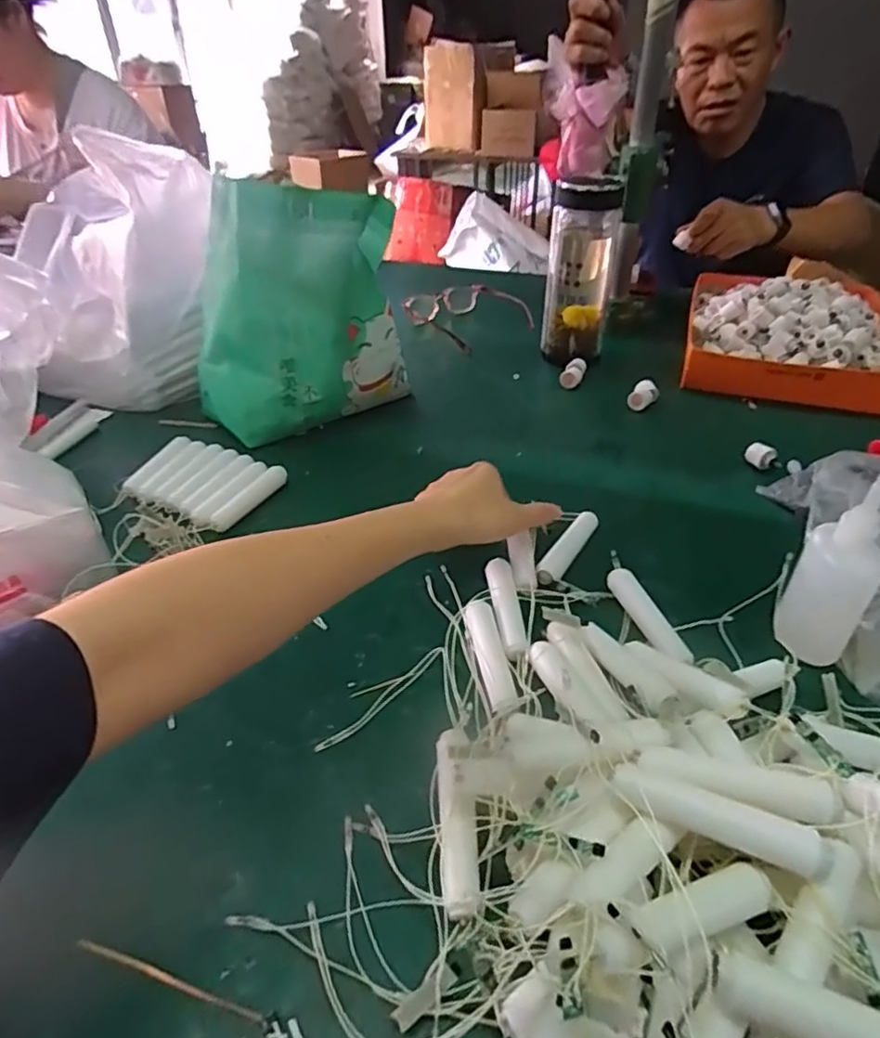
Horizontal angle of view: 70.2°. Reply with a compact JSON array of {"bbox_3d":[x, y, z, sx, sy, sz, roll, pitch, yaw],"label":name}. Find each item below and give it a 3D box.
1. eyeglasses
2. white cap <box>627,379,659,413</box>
[{"bbox_3d":[0.051,-0.294,0.900,0.161,0.037,0.160,-23,43,-26],"label":"eyeglasses"},{"bbox_3d":[0.229,-0.138,0.707,0.029,0.027,0.034,20,42,24],"label":"white cap"}]

